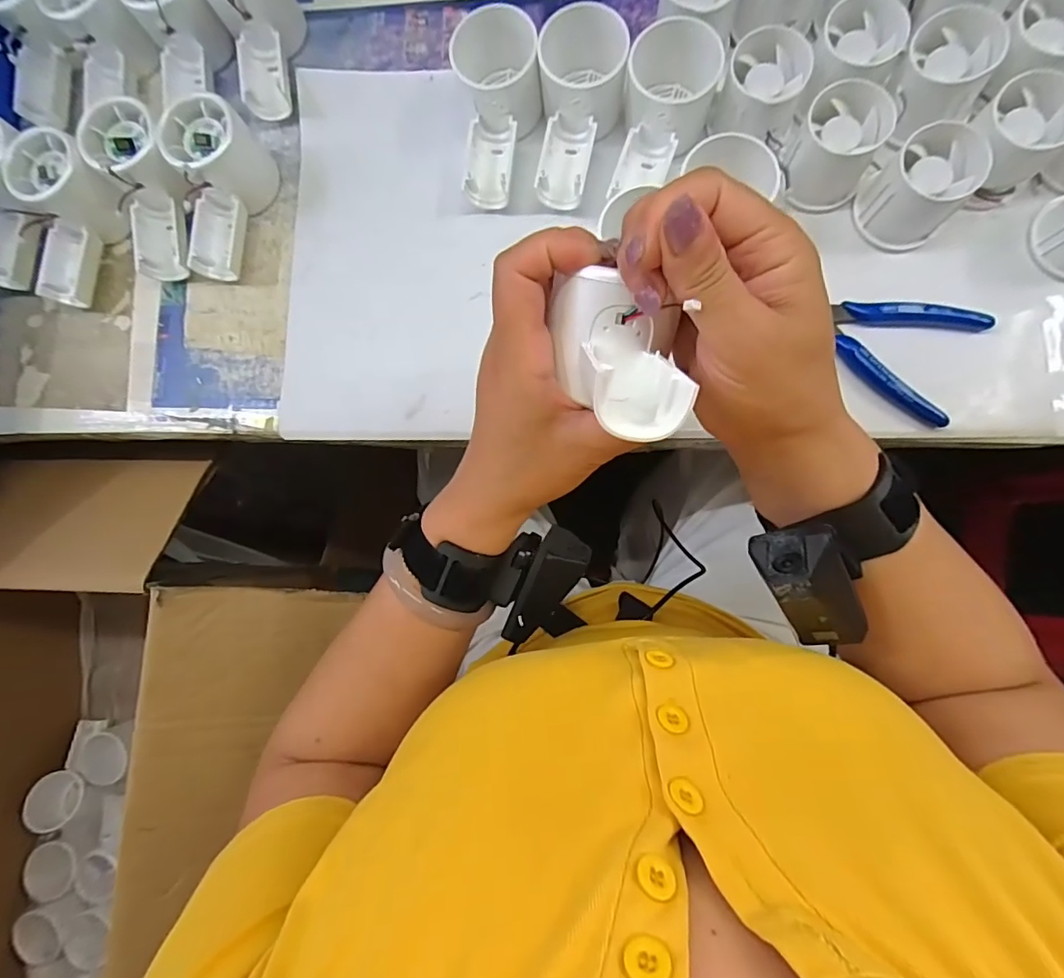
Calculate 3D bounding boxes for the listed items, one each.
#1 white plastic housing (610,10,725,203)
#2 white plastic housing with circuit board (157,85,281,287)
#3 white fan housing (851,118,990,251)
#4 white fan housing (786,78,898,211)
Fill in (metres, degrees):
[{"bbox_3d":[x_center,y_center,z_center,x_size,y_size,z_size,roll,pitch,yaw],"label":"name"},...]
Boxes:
[{"bbox_3d":[0.092,-0.260,0.355,0.061,0.053,0.100,12,86,7],"label":"white plastic housing"},{"bbox_3d":[-0.237,-0.221,0.381,0.050,0.056,0.114,11,86,7],"label":"white plastic housing with circuit board"},{"bbox_3d":[0.249,-0.195,0.332,0.053,0.049,0.051,-1,84,6],"label":"white fan housing"},{"bbox_3d":[0.201,-0.225,0.339,0.050,0.045,0.057,27,87,8],"label":"white fan housing"}]

